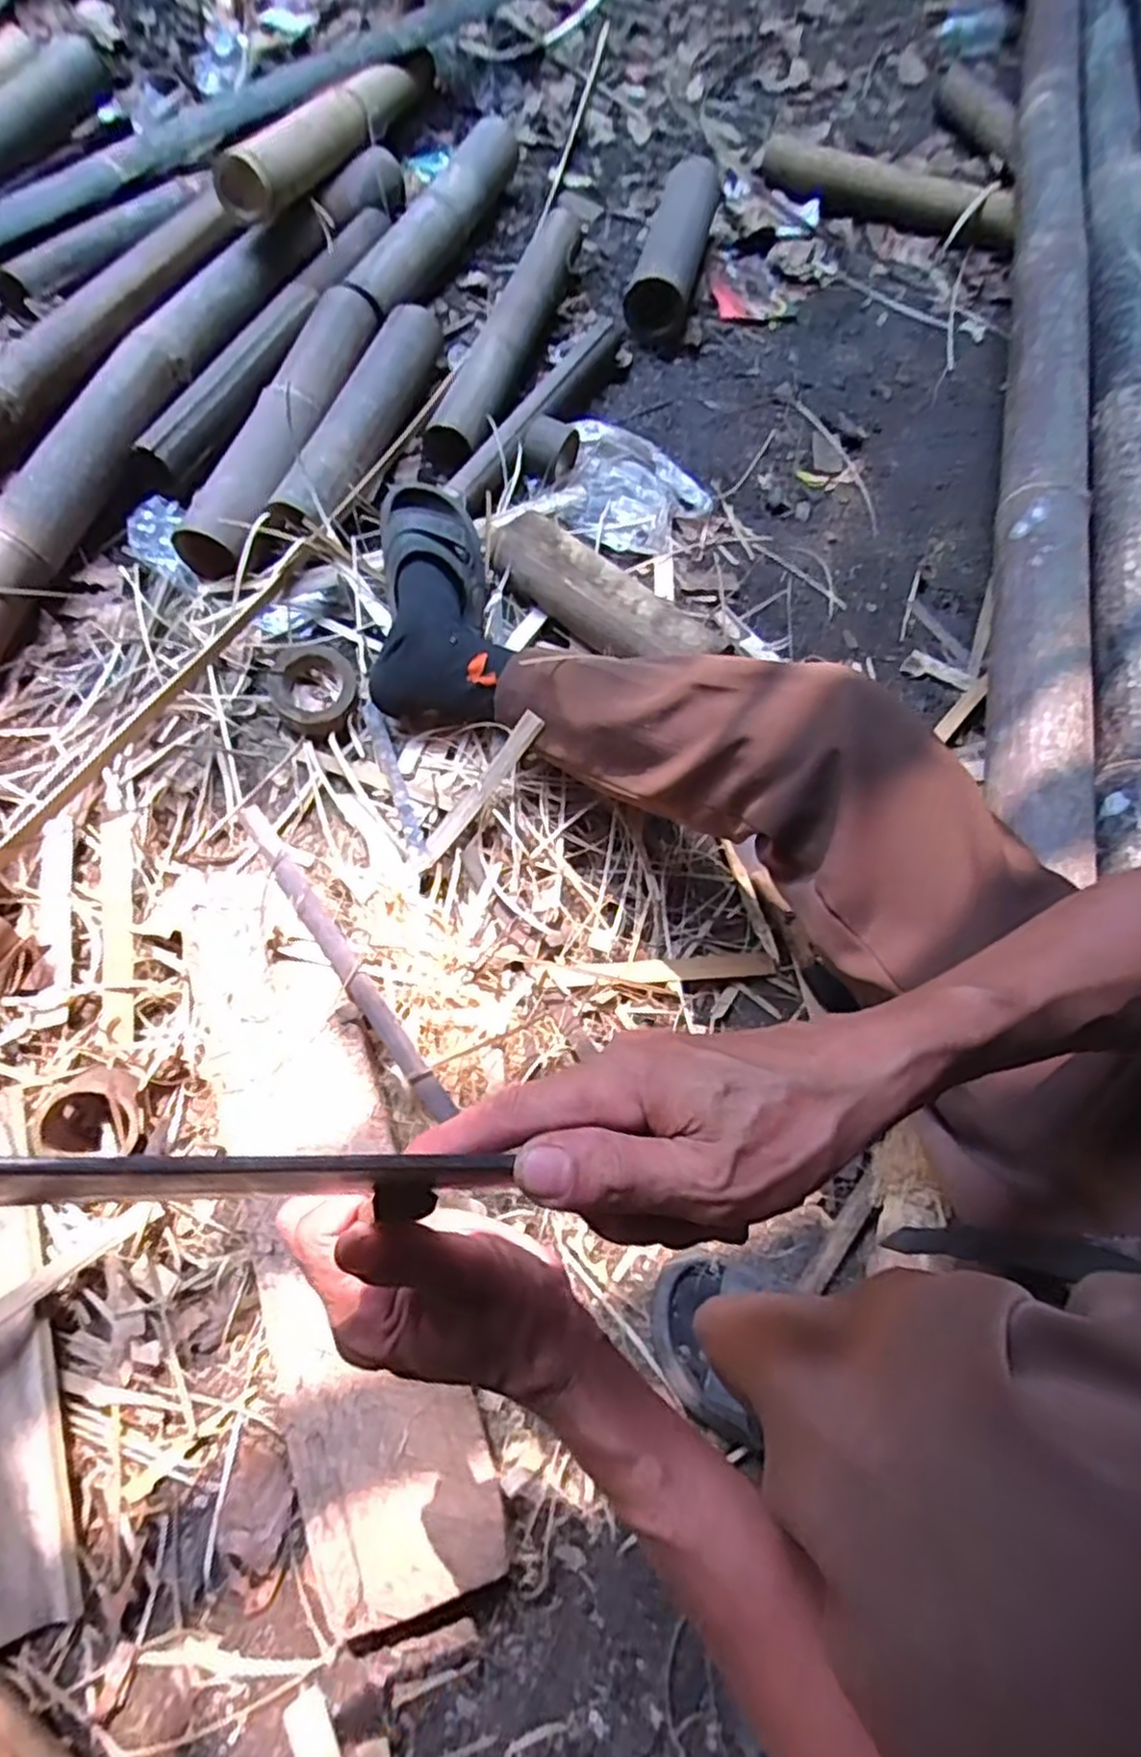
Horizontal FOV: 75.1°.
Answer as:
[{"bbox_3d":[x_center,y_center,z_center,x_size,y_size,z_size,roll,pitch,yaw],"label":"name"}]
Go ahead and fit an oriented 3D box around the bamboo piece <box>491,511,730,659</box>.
[{"bbox_3d":[0.026,-0.299,0.805,0.281,0.065,0.078,41,70,16],"label":"bamboo piece"}]

